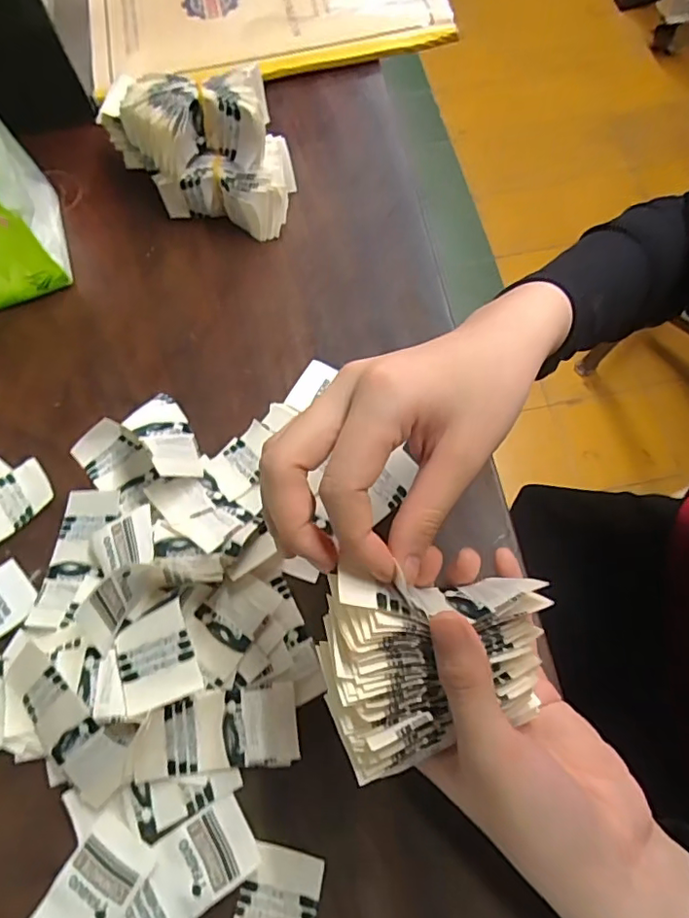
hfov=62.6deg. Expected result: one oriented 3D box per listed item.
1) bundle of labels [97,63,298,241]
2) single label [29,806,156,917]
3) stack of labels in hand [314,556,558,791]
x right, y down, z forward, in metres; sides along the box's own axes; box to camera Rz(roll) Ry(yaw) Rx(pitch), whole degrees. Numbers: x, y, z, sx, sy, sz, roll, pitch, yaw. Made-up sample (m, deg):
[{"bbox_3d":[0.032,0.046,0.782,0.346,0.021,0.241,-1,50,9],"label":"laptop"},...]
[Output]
[{"bbox_3d":[-0.090,-0.213,0.385,0.111,0.076,0.078,15,69,9],"label":"bundle of labels"},{"bbox_3d":[-0.118,0.202,0.249,0.035,0.004,0.075,31,73,12],"label":"single label"},{"bbox_3d":[0.032,0.080,0.232,0.086,0.042,0.075,6,88,-19],"label":"stack of labels in hand"}]

